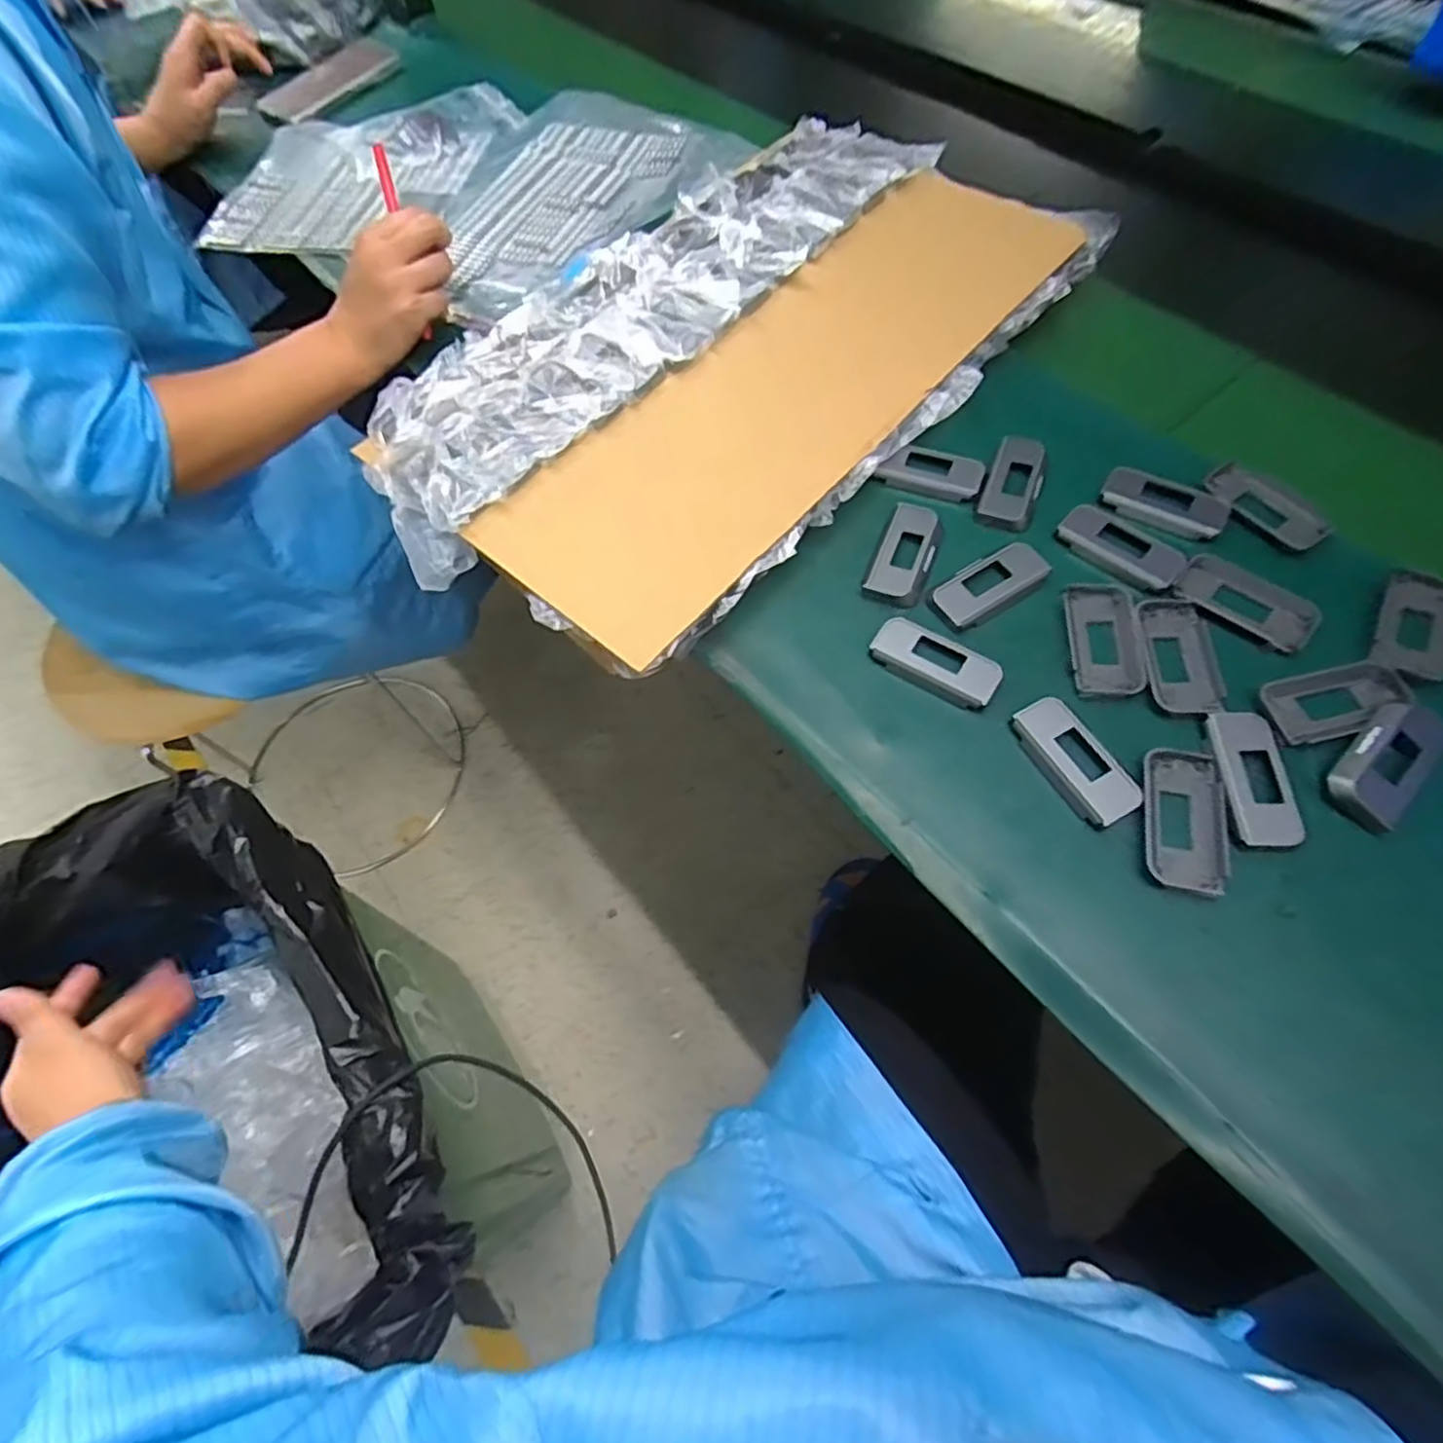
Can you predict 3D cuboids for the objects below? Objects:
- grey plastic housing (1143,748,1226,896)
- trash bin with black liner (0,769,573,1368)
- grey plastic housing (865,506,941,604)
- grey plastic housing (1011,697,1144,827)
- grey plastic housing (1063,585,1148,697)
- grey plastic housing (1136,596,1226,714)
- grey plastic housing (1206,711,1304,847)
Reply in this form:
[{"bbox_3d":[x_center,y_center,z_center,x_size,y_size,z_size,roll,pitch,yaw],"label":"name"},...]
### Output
[{"bbox_3d":[0.241,0.051,0.371,0.039,0.009,0.076,11,63,8],"label":"grey plastic housing"},{"bbox_3d":[-0.406,0.403,0.721,0.331,0.625,0.452,-35,66,-15],"label":"trash bin with black liner"},{"bbox_3d":[0.120,-0.111,0.463,0.036,0.012,0.078,21,65,13],"label":"grey plastic housing"},{"bbox_3d":[0.198,0.021,0.399,0.032,0.014,0.075,-25,64,-10],"label":"grey plastic housing"},{"bbox_3d":[0.228,-0.049,0.424,0.038,0.011,0.076,3,62,5],"label":"grey plastic housing"},{"bbox_3d":[0.266,-0.039,0.415,0.039,0.008,0.081,3,62,4],"label":"grey plastic housing"},{"bbox_3d":[0.286,0.030,0.383,0.032,0.009,0.076,-1,62,2],"label":"grey plastic housing"}]

